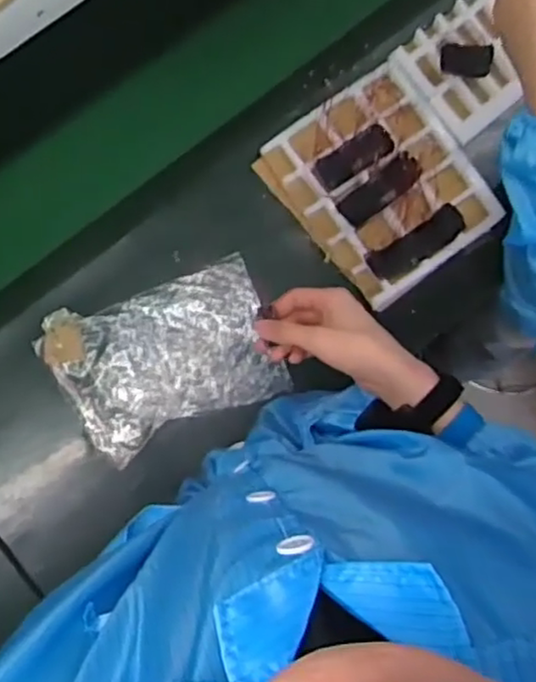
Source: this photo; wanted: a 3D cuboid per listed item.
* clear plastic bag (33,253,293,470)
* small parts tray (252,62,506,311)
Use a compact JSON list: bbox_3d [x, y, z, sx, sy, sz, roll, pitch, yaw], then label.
[{"bbox_3d":[-0.129,0.020,0.867,0.269,0.014,0.197,-26,88,-3],"label":"clear plastic bag"},{"bbox_3d":[0.146,-0.199,0.866,0.225,0.044,0.253,-36,88,-4],"label":"small parts tray"}]

